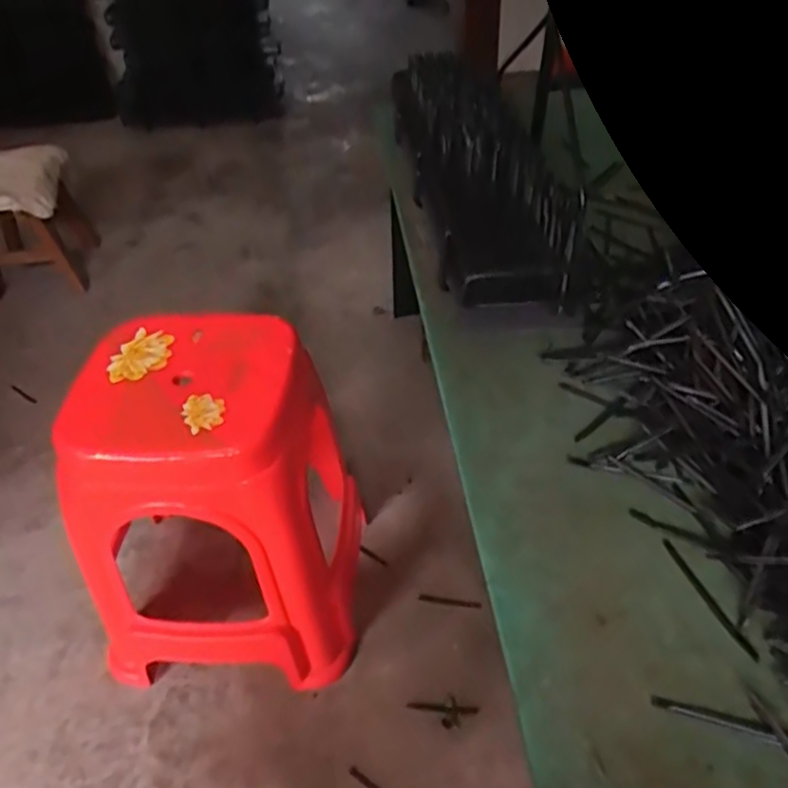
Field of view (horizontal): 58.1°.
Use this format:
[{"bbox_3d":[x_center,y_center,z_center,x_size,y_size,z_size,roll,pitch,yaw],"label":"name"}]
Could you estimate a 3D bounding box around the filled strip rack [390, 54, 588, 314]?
[{"bbox_3d":[0.107,-0.299,0.892,0.161,0.095,0.532,-7,42,-2],"label":"filled strip rack"}]

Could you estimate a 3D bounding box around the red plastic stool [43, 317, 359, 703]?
[{"bbox_3d":[-0.246,0.168,1.044,0.357,0.480,0.312,-1,42,5],"label":"red plastic stool"}]

